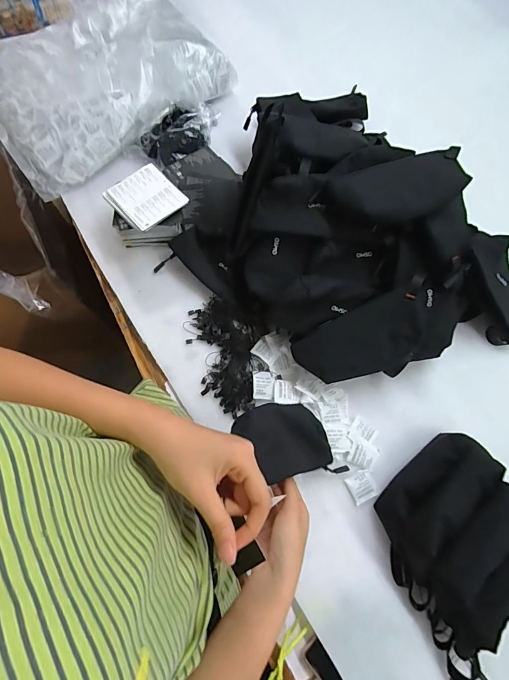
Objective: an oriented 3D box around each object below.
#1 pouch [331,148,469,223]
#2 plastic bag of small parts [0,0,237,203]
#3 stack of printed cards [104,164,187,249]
[{"bbox_3d":[0.222,-0.220,0.525,0.208,0.038,0.100,-20,73,-8],"label":"pouch"},{"bbox_3d":[-0.306,-0.522,0.707,0.448,0.081,0.342,-37,76,-12],"label":"plastic bag of small parts"},{"bbox_3d":[-0.182,-0.215,0.614,0.115,0.071,0.113,-38,77,-12],"label":"stack of printed cards"}]

